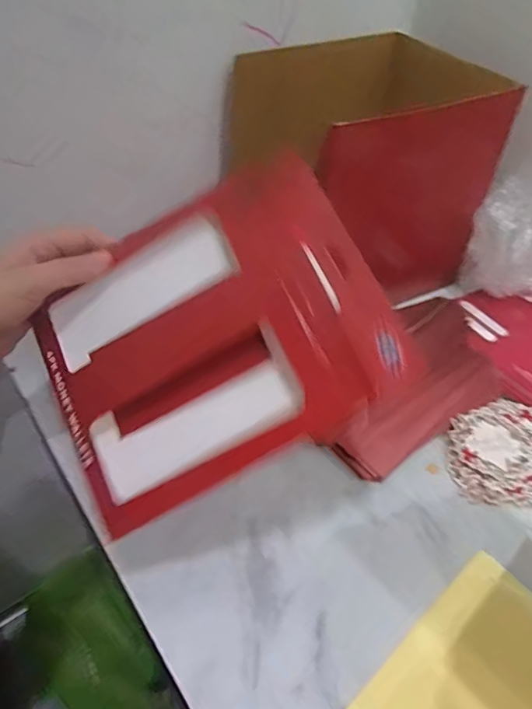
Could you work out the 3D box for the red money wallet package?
[{"bbox_3d":[-0.042,-0.007,0.345,0.233,0.028,0.185,-32,70,10],"label":"red money wallet package"}]

